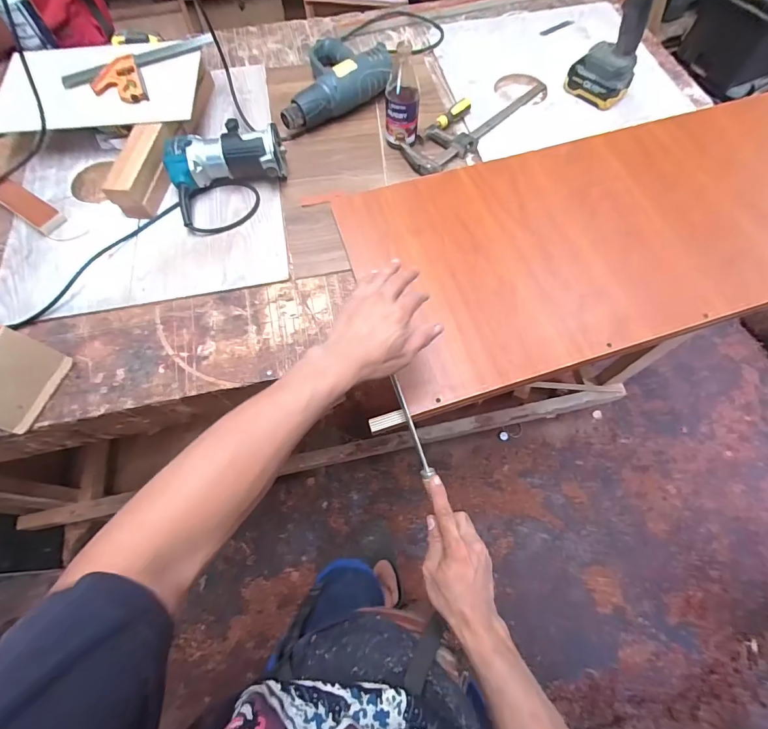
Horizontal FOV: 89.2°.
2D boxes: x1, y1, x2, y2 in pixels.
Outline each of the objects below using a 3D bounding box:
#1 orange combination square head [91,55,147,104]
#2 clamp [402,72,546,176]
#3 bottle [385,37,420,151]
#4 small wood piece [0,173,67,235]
[{"bbox_3d":[-0.505,-0.535,0.733,0.088,0.015,0.139,-23,68,-10],"label":"orange combination square head"},{"bbox_3d":[0.195,-0.505,0.801,0.106,0.039,0.401,41,74,16],"label":"clamp"},{"bbox_3d":[0.034,-0.479,0.707,0.060,0.146,0.062,10,68,5],"label":"bottle"},{"bbox_3d":[-0.747,-0.350,0.728,0.418,0.014,0.046,31,72,13],"label":"small wood piece"}]

